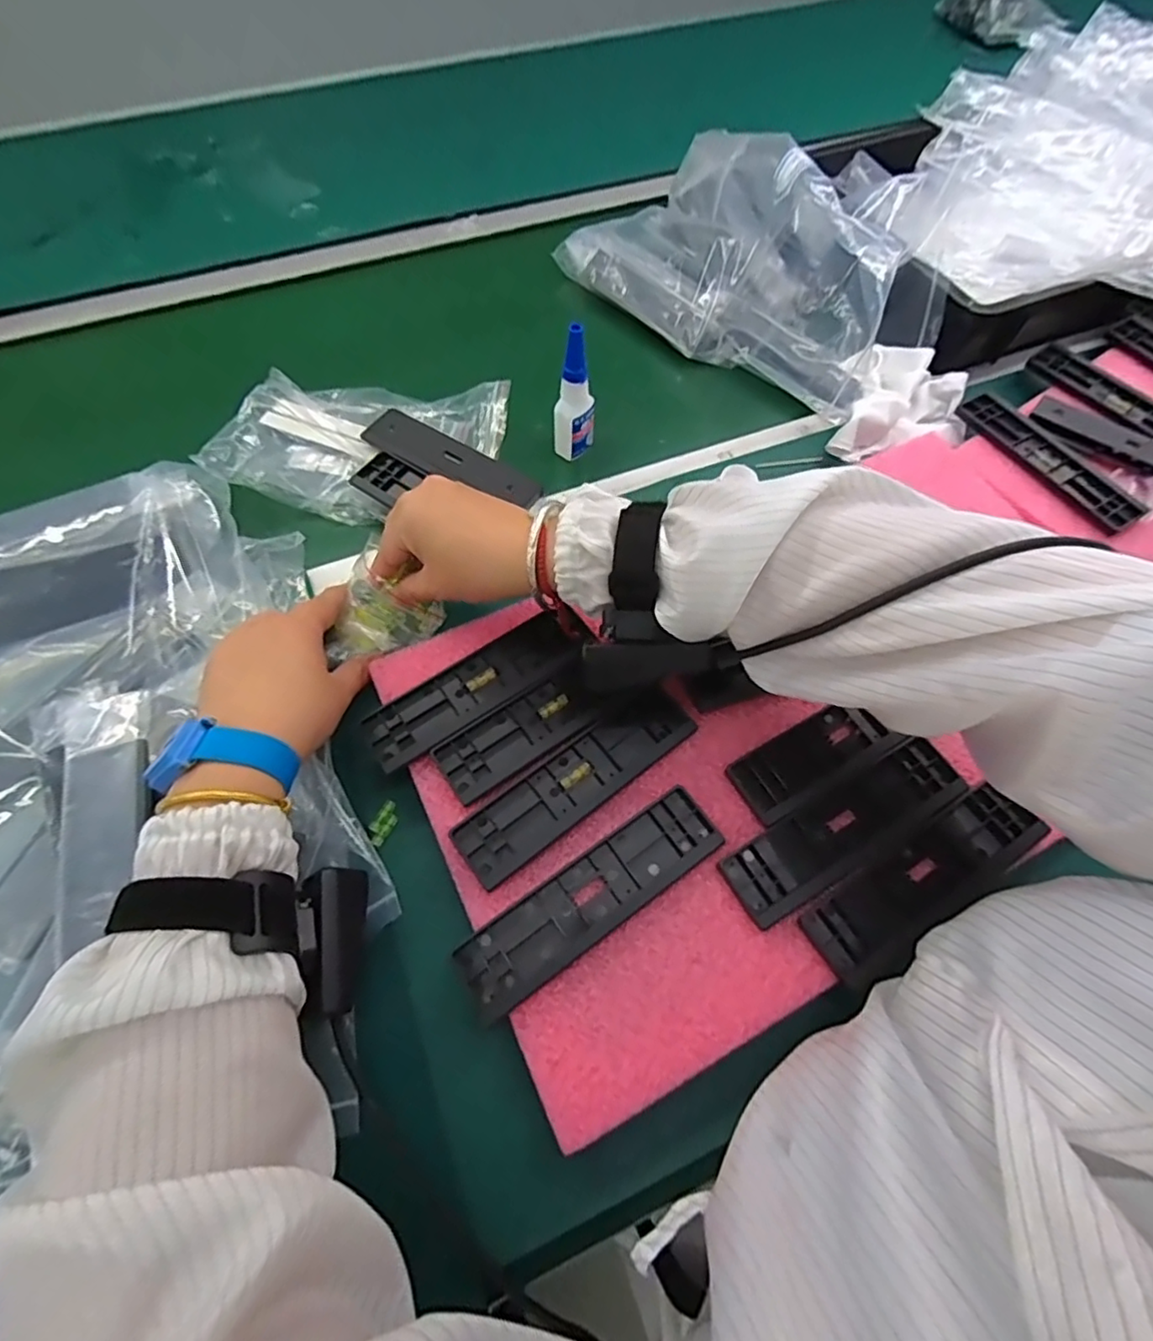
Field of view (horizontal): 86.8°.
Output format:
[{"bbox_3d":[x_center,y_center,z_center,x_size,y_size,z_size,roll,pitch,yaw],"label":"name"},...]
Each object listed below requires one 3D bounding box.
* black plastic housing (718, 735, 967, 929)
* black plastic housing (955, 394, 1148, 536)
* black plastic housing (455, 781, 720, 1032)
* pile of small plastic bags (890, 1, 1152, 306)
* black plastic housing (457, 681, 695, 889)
[{"bbox_3d":[0.159,0.090,0.360,0.158,0.006,0.045,-29,67,-15],"label":"black plastic housing"},{"bbox_3d":[0.382,-0.173,0.494,0.037,0.013,0.155,-31,67,-15],"label":"black plastic housing"},{"bbox_3d":[0.010,0.125,0.338,0.158,0.010,0.041,-33,68,-16],"label":"black plastic housing"},{"bbox_3d":[0.477,-0.486,0.551,0.408,0.107,0.285,-33,68,-16],"label":"pile of small plastic bags"},{"bbox_3d":[0.001,0.065,0.369,0.158,0.007,0.041,-35,68,-17],"label":"black plastic housing"}]

